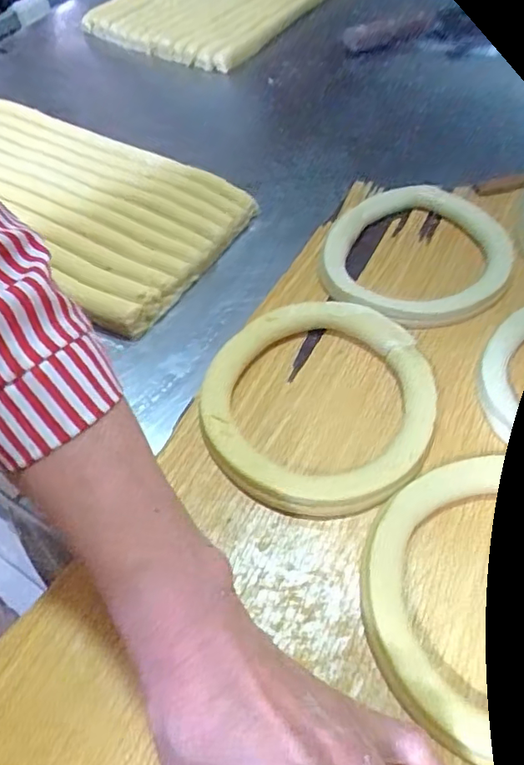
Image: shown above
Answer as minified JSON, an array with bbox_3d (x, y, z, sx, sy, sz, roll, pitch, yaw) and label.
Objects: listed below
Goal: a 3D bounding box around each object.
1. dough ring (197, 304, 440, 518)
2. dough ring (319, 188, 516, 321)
[{"bbox_3d":[0.035,0.010,0.372,0.152,0.021,0.154,-1,55,1],"label":"dough ring"},{"bbox_3d":[0.122,-0.103,0.445,0.137,0.017,0.145,-1,55,1],"label":"dough ring"}]

